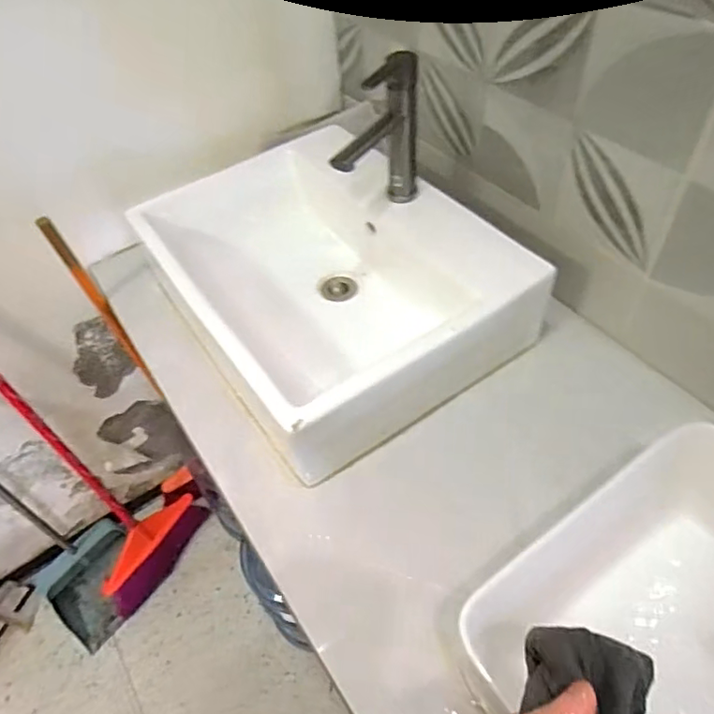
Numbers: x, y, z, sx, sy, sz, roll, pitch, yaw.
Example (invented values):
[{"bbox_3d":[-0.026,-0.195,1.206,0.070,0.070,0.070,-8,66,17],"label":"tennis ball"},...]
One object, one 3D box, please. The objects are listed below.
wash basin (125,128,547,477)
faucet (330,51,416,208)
[{"bbox_3d":[-0.053,-0.124,0.871,0.397,0.158,0.518,-30,53,-18],"label":"wash basin"},{"bbox_3d":[0.028,-0.262,0.766,0.041,0.228,0.179,26,57,25],"label":"faucet"}]

